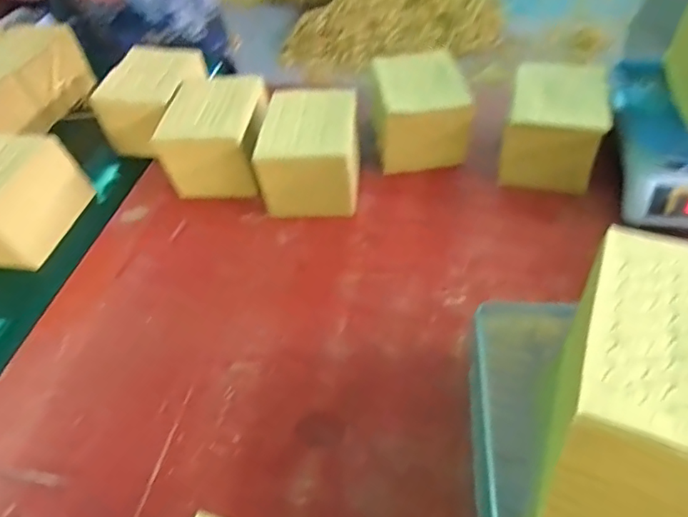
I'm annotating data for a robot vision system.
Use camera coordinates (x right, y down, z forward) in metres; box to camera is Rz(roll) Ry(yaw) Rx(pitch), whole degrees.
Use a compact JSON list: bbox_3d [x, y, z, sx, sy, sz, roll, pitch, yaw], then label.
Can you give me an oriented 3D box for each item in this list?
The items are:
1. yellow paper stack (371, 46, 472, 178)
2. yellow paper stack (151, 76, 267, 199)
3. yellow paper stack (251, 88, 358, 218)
[{"bbox_3d":[0.112,-0.212,0.790,0.122,0.120,0.120,-7,46,0],"label":"yellow paper stack"},{"bbox_3d":[-0.184,-0.176,0.797,0.136,0.105,0.171,-1,46,6],"label":"yellow paper stack"},{"bbox_3d":[-0.044,-0.149,0.756,0.124,0.106,0.155,-1,46,6],"label":"yellow paper stack"}]

